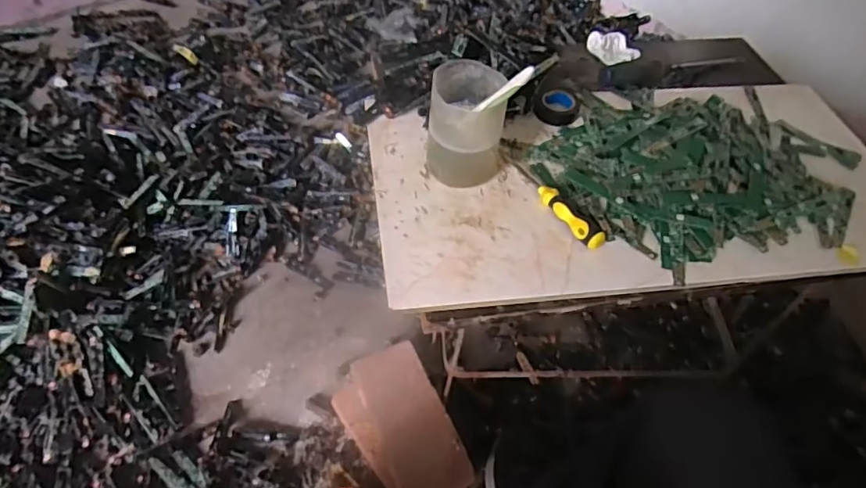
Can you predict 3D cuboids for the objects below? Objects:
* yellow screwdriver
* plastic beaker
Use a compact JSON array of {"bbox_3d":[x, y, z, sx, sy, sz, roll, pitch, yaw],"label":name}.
[{"bbox_3d":[0.126,-0.052,0.578,0.029,0.020,0.147,-25,60,-21],"label":"yellow screwdriver"},{"bbox_3d":[0.035,-0.120,0.571,0.078,0.101,0.078,14,50,5],"label":"plastic beaker"}]

